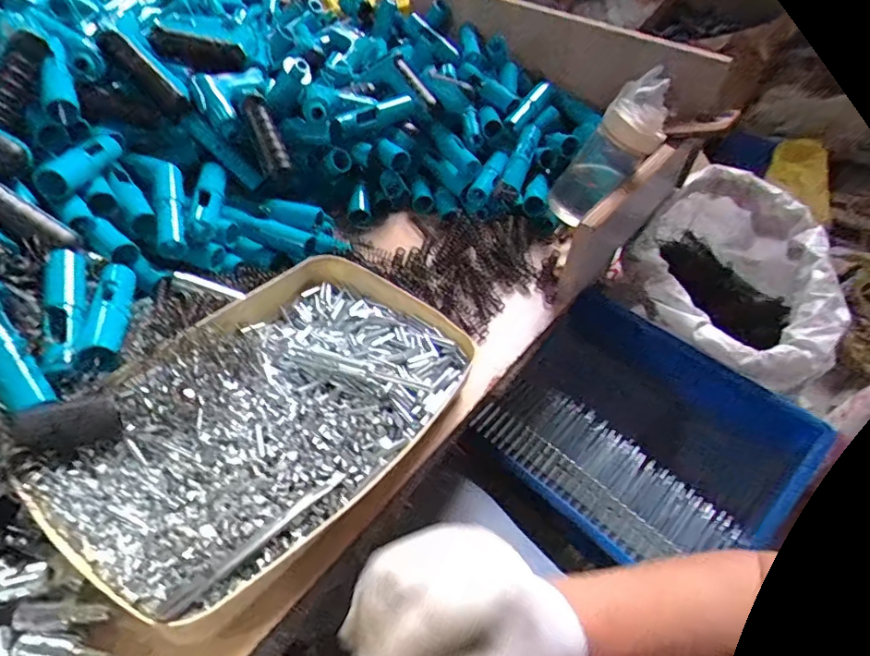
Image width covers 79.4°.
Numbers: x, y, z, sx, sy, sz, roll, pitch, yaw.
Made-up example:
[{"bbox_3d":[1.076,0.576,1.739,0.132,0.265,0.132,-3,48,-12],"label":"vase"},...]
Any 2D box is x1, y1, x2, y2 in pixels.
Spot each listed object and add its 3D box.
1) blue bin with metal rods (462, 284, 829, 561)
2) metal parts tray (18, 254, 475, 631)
[{"bbox_3d":[0.277,0.138,0.698,0.363,0.148,0.264,35,49,26],"label":"blue bin with metal rods"},{"bbox_3d":[-0.132,0.070,0.452,0.231,0.054,0.341,27,47,20],"label":"metal parts tray"}]

